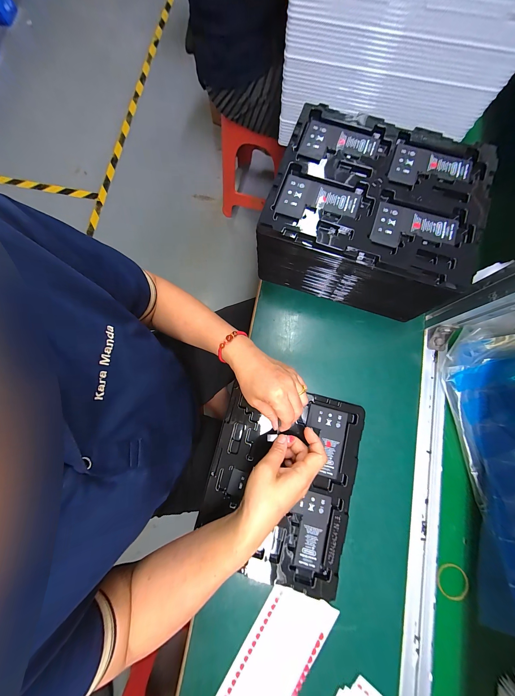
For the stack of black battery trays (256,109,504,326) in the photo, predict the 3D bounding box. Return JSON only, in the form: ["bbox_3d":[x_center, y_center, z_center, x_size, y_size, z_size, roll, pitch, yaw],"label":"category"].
[{"bbox_3d":[0.162,-0.196,0.375,0.269,0.137,0.215,19,80,4],"label":"stack of black battery trays"}]

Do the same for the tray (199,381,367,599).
[{"bbox_3d":[0.038,0.206,0.366,0.219,0.019,0.274,13,80,3],"label":"tray"}]

